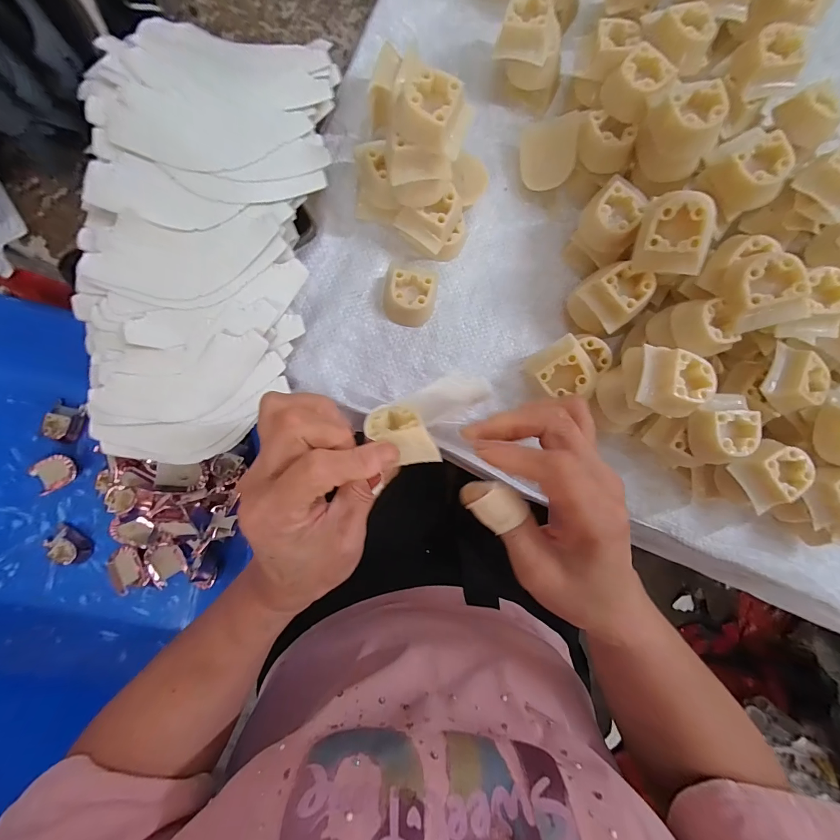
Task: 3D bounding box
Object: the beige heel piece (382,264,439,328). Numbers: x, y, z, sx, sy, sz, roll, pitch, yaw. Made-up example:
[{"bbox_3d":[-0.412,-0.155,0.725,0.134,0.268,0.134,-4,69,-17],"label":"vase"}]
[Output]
[{"bbox_3d":[-0.007,-0.092,0.275,0.039,0.017,0.043,12,87,-4],"label":"beige heel piece"}]

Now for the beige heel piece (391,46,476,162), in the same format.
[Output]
[{"bbox_3d":[0.007,-0.178,0.212,0.044,0.020,0.035,18,87,-3],"label":"beige heel piece"}]

